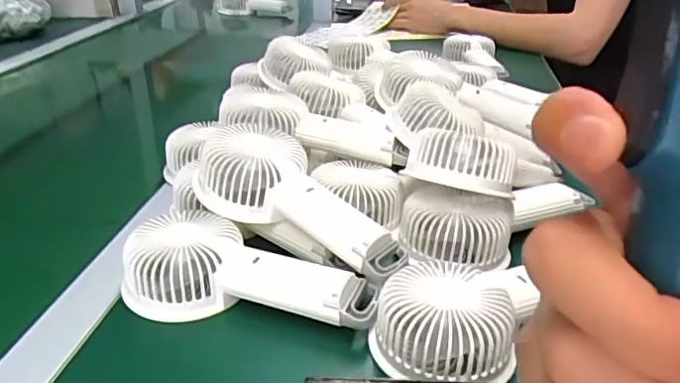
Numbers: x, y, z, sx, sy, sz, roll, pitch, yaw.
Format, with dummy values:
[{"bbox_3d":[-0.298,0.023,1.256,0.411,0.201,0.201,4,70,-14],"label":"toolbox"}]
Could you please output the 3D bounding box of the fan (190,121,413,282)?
[{"bbox_3d":[-0.026,0.007,0.418,0.168,0.043,0.078,32,38,17],"label":"fan"}]

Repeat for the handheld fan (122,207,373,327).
[{"bbox_3d":[-0.059,0.053,0.382,0.171,0.042,0.077,6,29,9],"label":"handheld fan"}]

